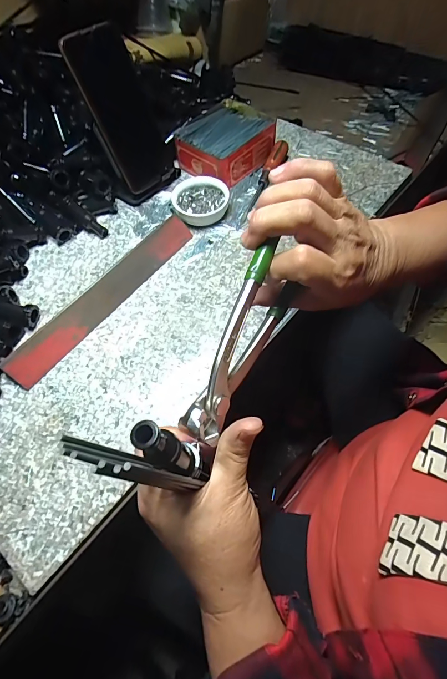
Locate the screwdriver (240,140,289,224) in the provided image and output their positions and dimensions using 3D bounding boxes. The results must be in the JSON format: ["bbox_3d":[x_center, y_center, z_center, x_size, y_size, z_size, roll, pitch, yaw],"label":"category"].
[{"bbox_3d":[0.056,-0.218,0.479,0.020,0.026,0.147,18,63,14],"label":"screwdriver"}]

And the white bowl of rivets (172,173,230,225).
[{"bbox_3d":[-0.029,-0.178,0.457,0.069,0.028,0.068,-2,60,3],"label":"white bowl of rivets"}]

